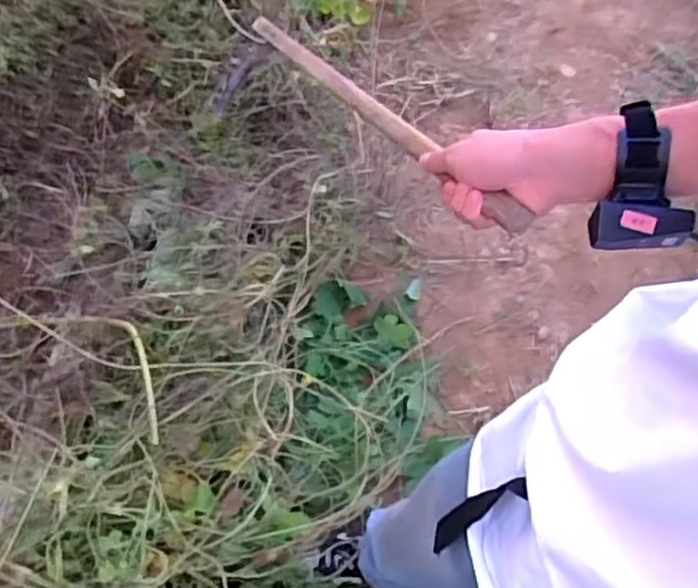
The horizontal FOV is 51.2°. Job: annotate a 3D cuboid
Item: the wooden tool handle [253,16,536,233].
[{"bbox_3d":[0.013,-0.206,0.777,0.029,0.033,0.565,-22,41,-15],"label":"wooden tool handle"}]

